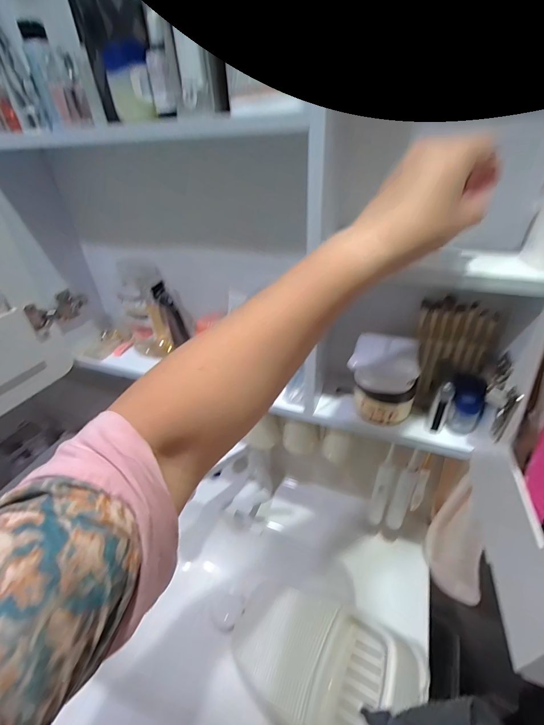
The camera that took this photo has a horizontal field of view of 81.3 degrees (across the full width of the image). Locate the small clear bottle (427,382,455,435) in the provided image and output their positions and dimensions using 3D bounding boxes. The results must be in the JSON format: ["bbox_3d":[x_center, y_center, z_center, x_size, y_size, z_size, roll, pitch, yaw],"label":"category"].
[{"bbox_3d":[0.210,0.057,0.394,0.020,0.075,0.014,18,41,27],"label":"small clear bottle"}]

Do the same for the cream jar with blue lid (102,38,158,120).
[{"bbox_3d":[-0.142,-0.281,0.316,0.038,0.059,0.034,-16,38,-16],"label":"cream jar with blue lid"}]

